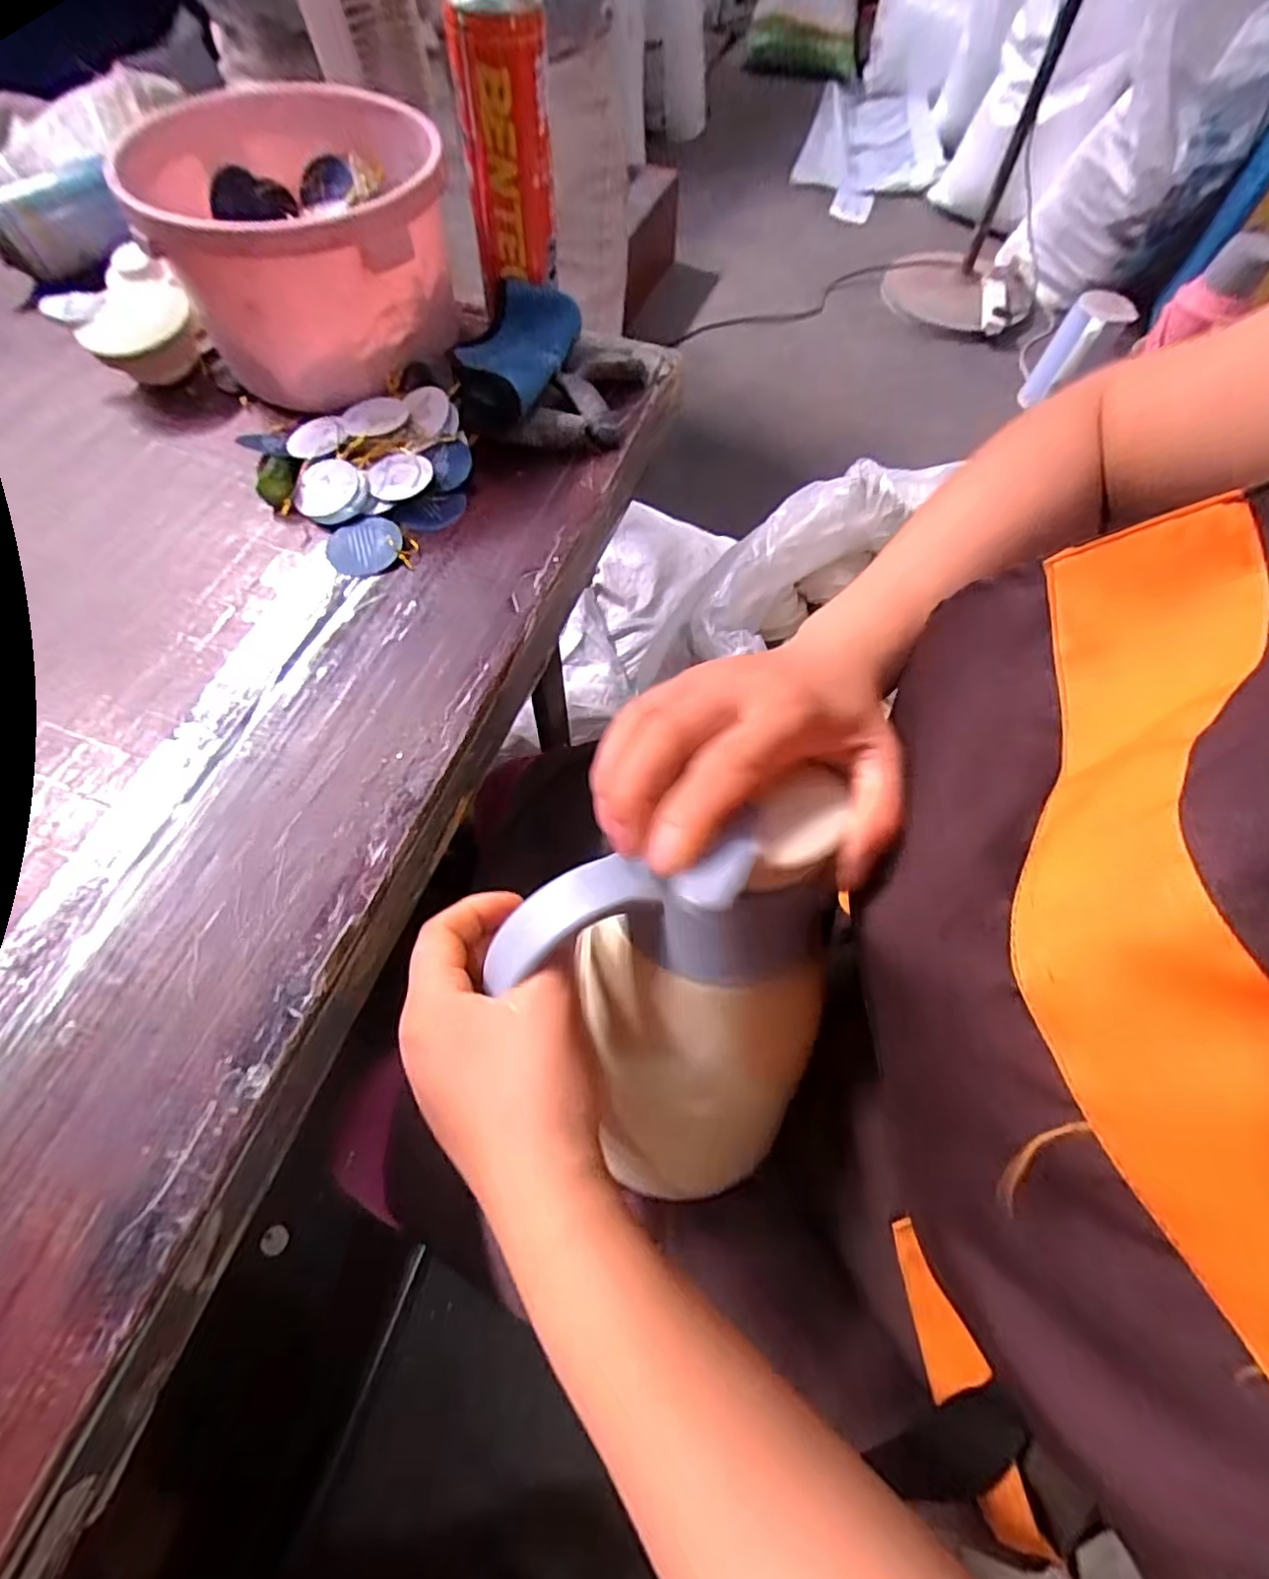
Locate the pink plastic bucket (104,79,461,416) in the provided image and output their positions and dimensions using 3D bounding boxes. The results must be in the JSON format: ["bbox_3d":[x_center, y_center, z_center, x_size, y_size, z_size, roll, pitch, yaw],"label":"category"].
[{"bbox_3d":[-0.248,-0.402,0.487,0.201,0.135,0.201,1,67,-1],"label":"pink plastic bucket"}]

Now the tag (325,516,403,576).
[{"bbox_3d":[-0.192,-0.175,0.448,0.051,0.008,0.043,-21,67,-12],"label":"tag"}]

